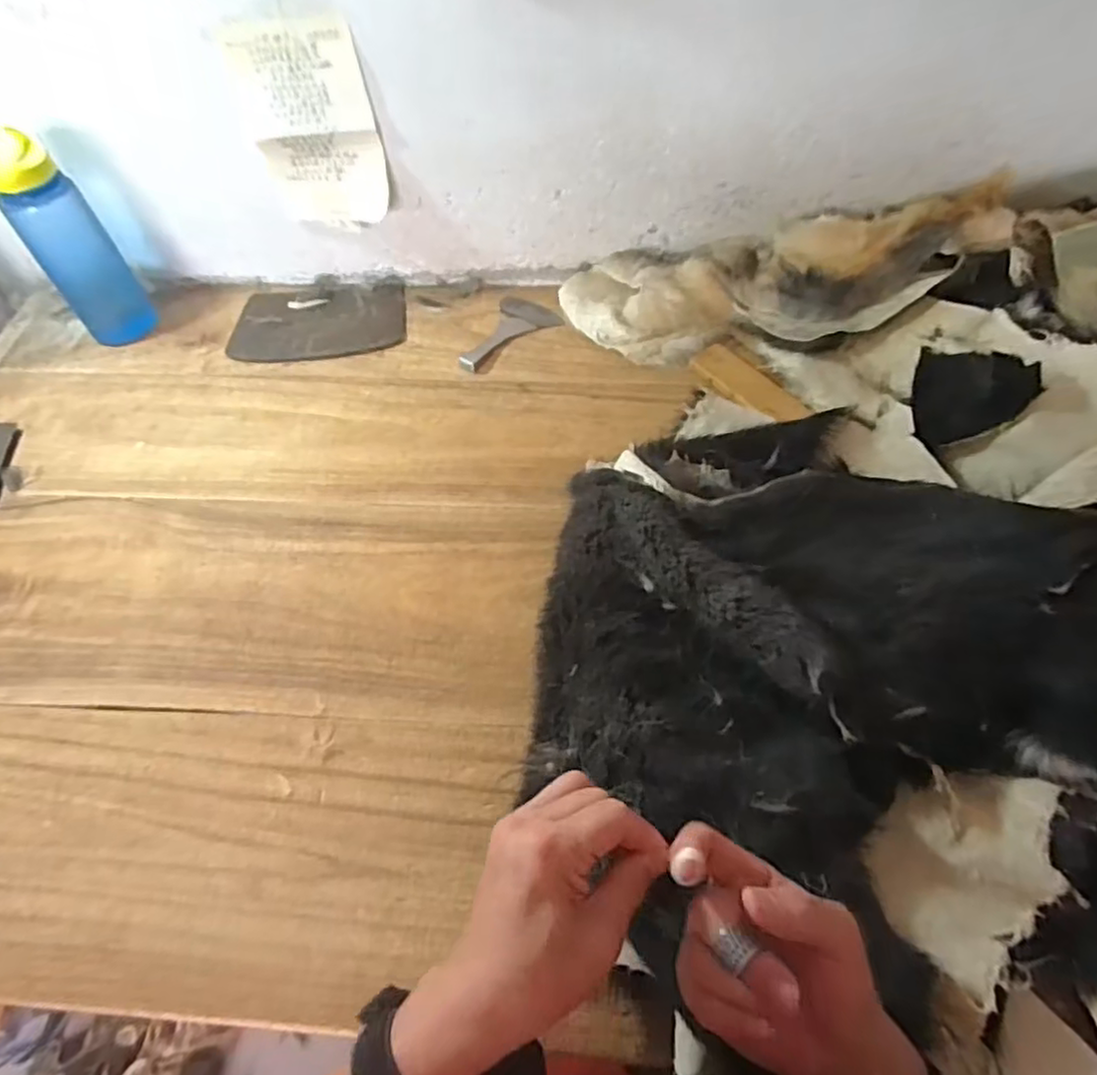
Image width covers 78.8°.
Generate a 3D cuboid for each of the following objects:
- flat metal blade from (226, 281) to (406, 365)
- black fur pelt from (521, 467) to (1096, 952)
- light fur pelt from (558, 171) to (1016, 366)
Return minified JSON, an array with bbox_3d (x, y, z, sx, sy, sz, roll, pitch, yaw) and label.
[{"bbox_3d":[-0.284,-0.269,0.830,0.213,0.010,0.129,-5,56,-1],"label":"flat metal blade"},{"bbox_3d":[0.225,0.087,0.439,0.485,0.104,0.250,4,56,20],"label":"black fur pelt"},{"bbox_3d":[0.246,-0.280,0.736,0.469,0.065,0.154,-6,55,18],"label":"light fur pelt"}]

